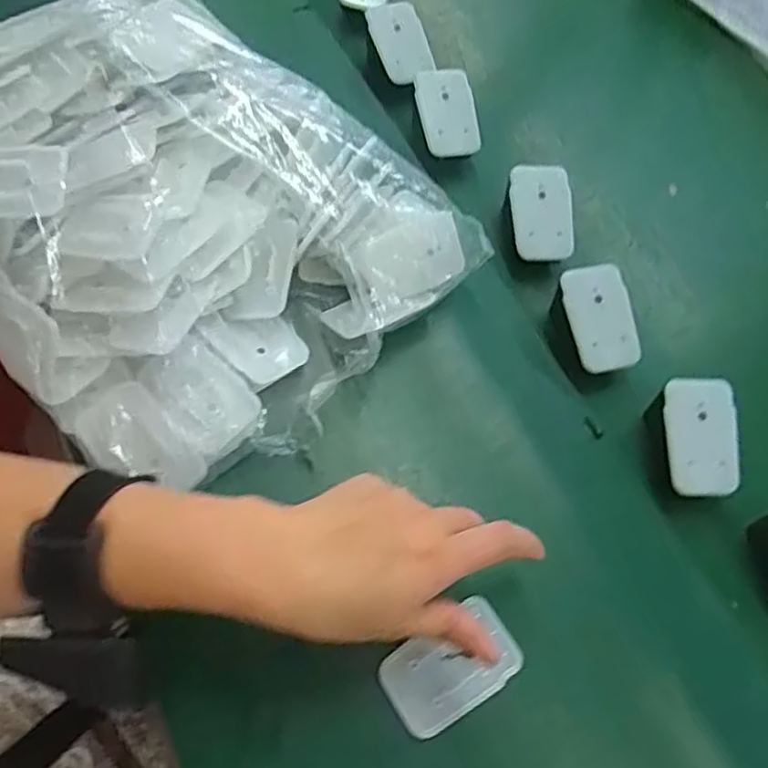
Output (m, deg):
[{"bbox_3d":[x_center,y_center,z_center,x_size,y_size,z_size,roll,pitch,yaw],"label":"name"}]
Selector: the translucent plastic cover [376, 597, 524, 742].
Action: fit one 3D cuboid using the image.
[{"bbox_3d":[0.035,0.146,0.351,0.070,0.007,0.044,-29,69,-17],"label":"translucent plastic cover"}]

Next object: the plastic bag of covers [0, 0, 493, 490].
[{"bbox_3d":[-0.143,-0.112,0.425,0.336,0.091,0.253,40,63,12],"label":"plastic bag of covers"}]

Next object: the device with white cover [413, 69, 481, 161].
[{"bbox_3d":[0.048,-0.209,0.521,0.042,0.016,0.067,-12,89,7],"label":"device with white cover"}]

